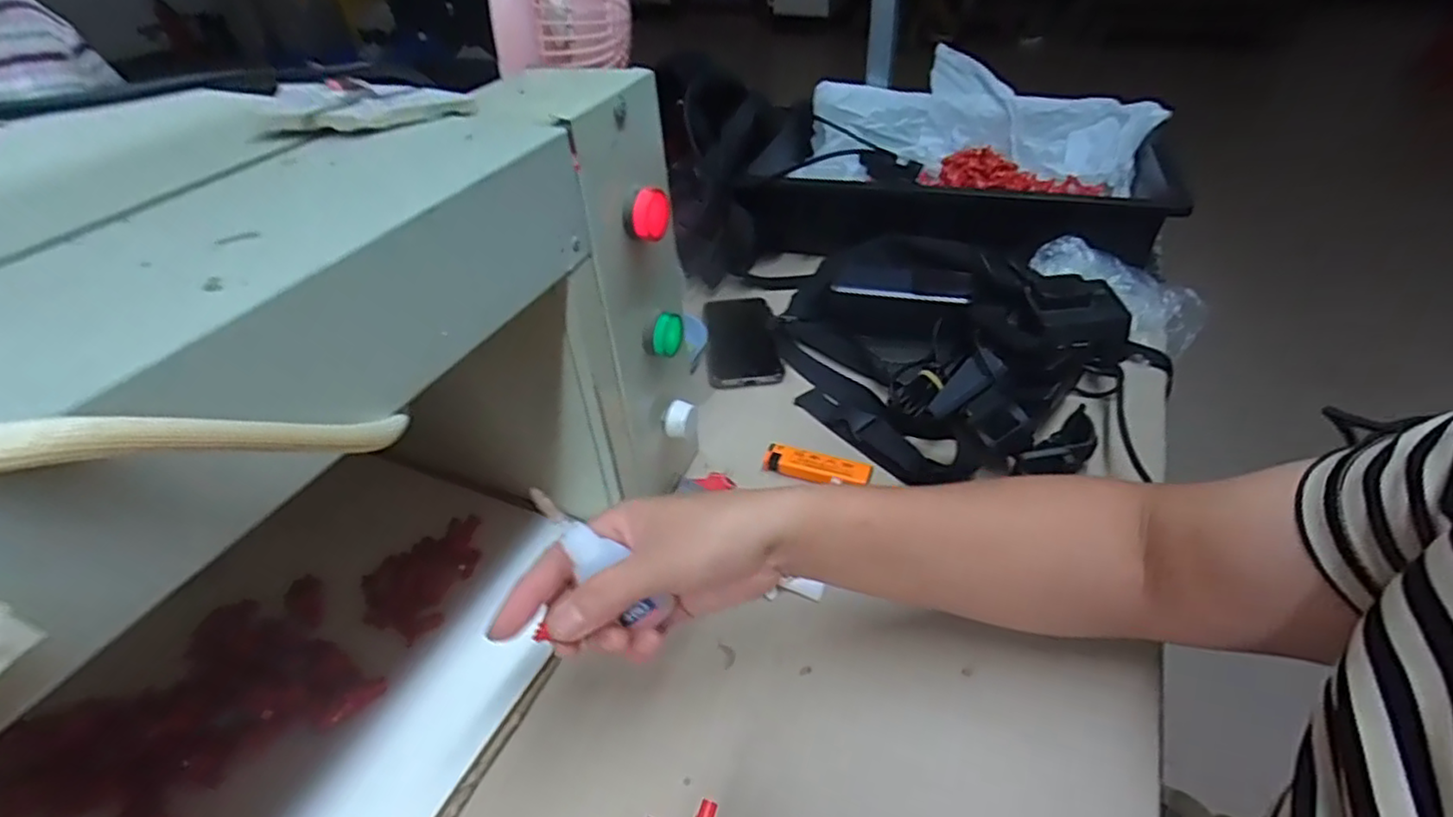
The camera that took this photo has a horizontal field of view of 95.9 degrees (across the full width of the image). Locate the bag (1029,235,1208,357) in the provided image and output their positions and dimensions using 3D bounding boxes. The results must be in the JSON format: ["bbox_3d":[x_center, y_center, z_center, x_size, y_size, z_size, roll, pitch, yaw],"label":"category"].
[{"bbox_3d":[0.372,-0.115,0.624,0.071,0.057,0.153,-32,48,-27],"label":"bag"}]

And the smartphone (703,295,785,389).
[{"bbox_3d":[0.014,-0.075,0.627,0.066,0.009,0.138,-6,41,-1],"label":"smartphone"}]

